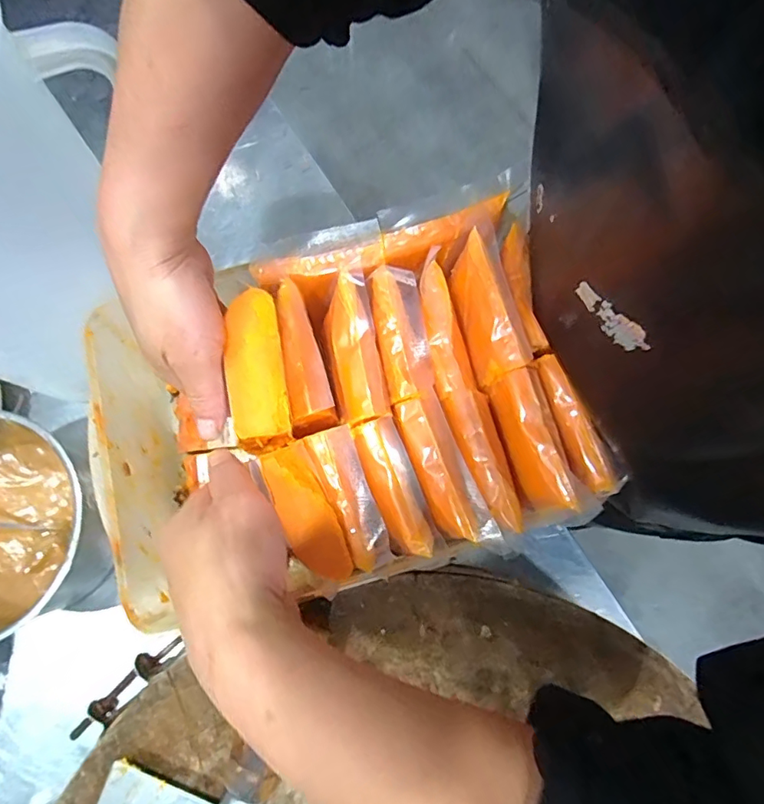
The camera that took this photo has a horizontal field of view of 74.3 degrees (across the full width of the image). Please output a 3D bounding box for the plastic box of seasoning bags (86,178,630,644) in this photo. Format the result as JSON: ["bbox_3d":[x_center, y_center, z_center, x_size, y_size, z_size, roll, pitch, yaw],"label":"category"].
[{"bbox_3d":[-0.035,0.006,0.334,0.291,0.118,0.208,-16,77,-2],"label":"plastic box of seasoning bags"}]

